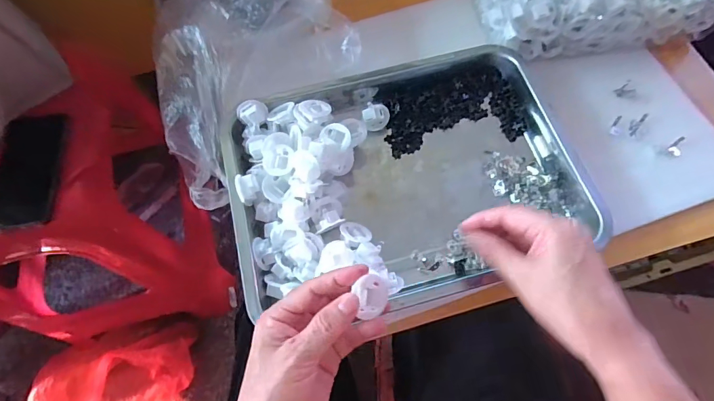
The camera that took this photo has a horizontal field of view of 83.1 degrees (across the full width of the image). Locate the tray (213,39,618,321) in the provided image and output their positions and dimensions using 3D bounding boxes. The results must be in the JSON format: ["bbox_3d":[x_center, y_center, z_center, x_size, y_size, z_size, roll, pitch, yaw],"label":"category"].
[{"bbox_3d":[0.048,-0.036,0.453,0.374,0.047,0.292,-15,67,-6],"label":"tray"}]

